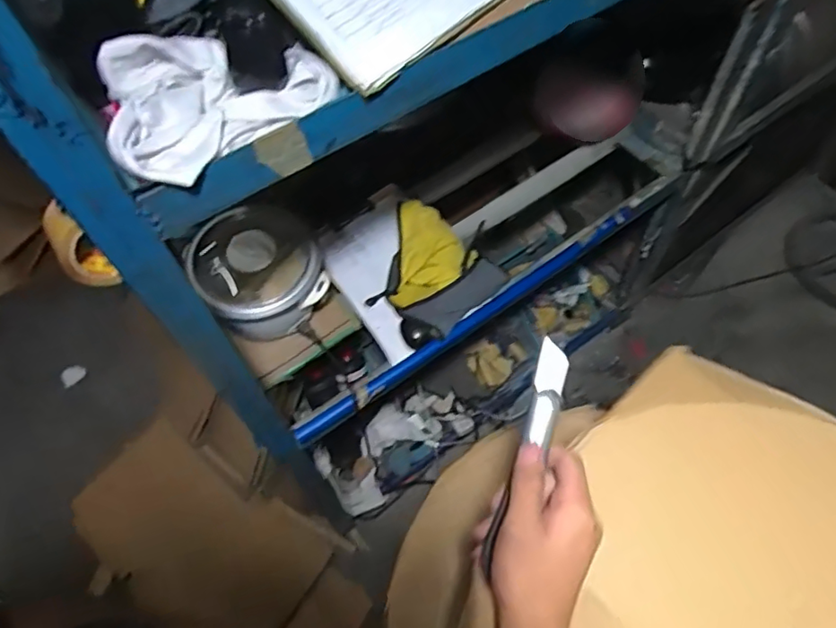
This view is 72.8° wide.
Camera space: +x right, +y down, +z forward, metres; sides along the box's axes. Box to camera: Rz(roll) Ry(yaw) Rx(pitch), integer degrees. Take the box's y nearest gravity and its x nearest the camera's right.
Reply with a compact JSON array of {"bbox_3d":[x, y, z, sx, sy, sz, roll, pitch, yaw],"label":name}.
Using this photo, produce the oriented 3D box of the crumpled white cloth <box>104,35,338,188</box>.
[{"bbox_3d":[-0.175,-0.184,0.462,0.125,0.051,0.184,37,67,22],"label":"crumpled white cloth"}]

